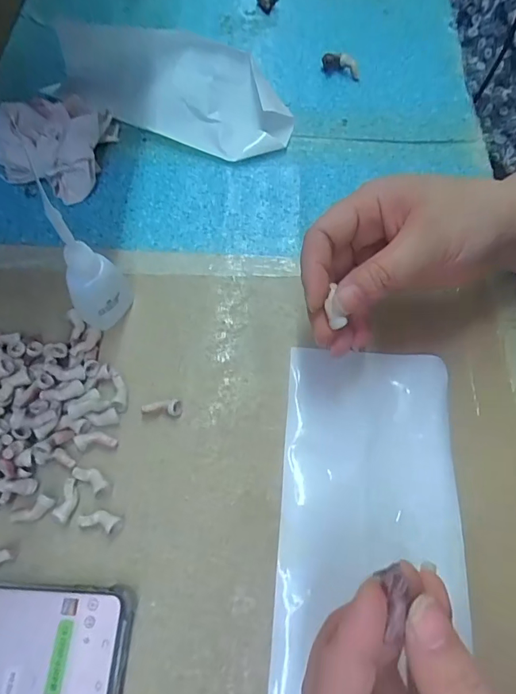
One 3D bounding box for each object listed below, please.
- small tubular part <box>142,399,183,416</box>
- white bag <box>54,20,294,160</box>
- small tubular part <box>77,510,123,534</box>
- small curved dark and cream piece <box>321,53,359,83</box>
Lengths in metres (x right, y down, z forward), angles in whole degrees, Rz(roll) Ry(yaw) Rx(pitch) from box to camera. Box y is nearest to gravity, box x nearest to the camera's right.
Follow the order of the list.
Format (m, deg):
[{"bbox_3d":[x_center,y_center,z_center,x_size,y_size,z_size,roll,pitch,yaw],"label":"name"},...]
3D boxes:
[{"bbox_3d":[-0.057,0.037,0.256,0.023,0.007,0.009,-4,65,-5],"label":"small tubular part"},{"bbox_3d":[-0.068,-0.217,0.357,0.198,0.039,0.085,19,66,6],"label":"white bag"},{"bbox_3d":[-0.084,0.093,0.229,0.024,0.008,0.010,14,65,4],"label":"small tubular part"},{"bbox_3d":[0.077,-0.260,0.394,0.035,0.015,0.018,6,65,0],"label":"small curved dark and cream piece"}]

